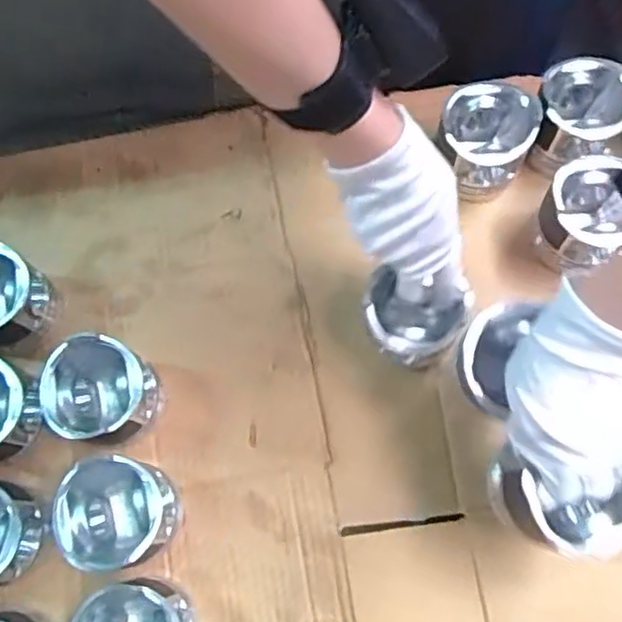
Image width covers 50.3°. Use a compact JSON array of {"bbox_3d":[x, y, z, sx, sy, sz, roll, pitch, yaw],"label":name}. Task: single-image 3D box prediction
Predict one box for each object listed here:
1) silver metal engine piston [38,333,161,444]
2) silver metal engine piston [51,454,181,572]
[{"bbox_3d":[-0.173,0.072,0.559,0.081,0.077,0.080,-1,71,2],"label":"silver metal engine piston"},{"bbox_3d":[-0.150,0.162,0.527,0.080,0.079,0.081,5,72,4],"label":"silver metal engine piston"}]

